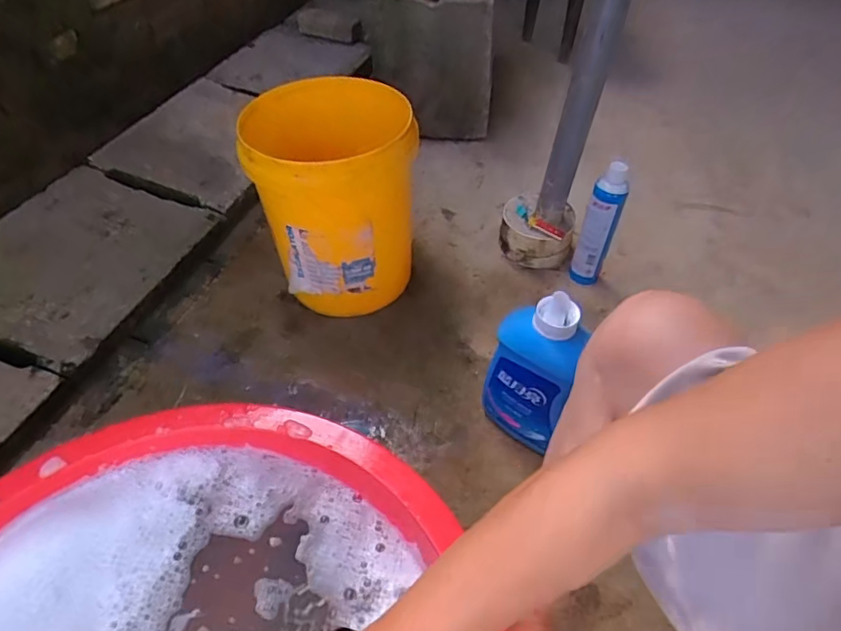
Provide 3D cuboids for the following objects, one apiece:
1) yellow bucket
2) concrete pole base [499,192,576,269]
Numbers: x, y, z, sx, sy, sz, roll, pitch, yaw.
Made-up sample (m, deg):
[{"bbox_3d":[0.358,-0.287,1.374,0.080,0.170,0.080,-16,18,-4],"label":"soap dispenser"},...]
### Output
[{"bbox_3d":[-0.168,-0.225,1.066,0.271,0.360,0.305,-2,49,-6],"label":"yellow bucket"},{"bbox_3d":[0.263,-0.194,1.237,0.154,0.110,0.141,2,48,-2],"label":"concrete pole base"}]

